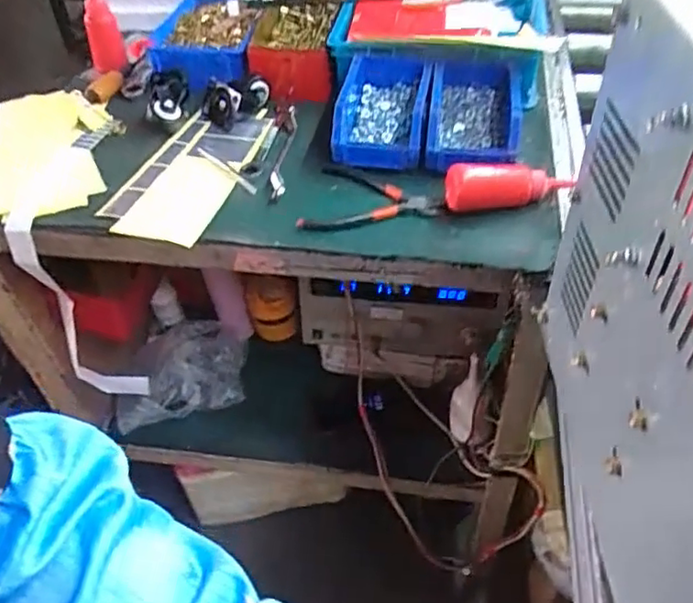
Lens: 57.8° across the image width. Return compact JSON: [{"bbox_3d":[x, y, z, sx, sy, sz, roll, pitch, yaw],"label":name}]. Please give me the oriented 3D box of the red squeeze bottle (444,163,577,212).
[{"bbox_3d":[0.167,-0.119,0.657,0.129,0.040,0.042,1,46,5],"label":"red squeeze bottle"}]

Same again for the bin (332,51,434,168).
[{"bbox_3d":[0.043,-0.228,0.741,0.102,0.061,0.152,5,46,9],"label":"bin"}]

